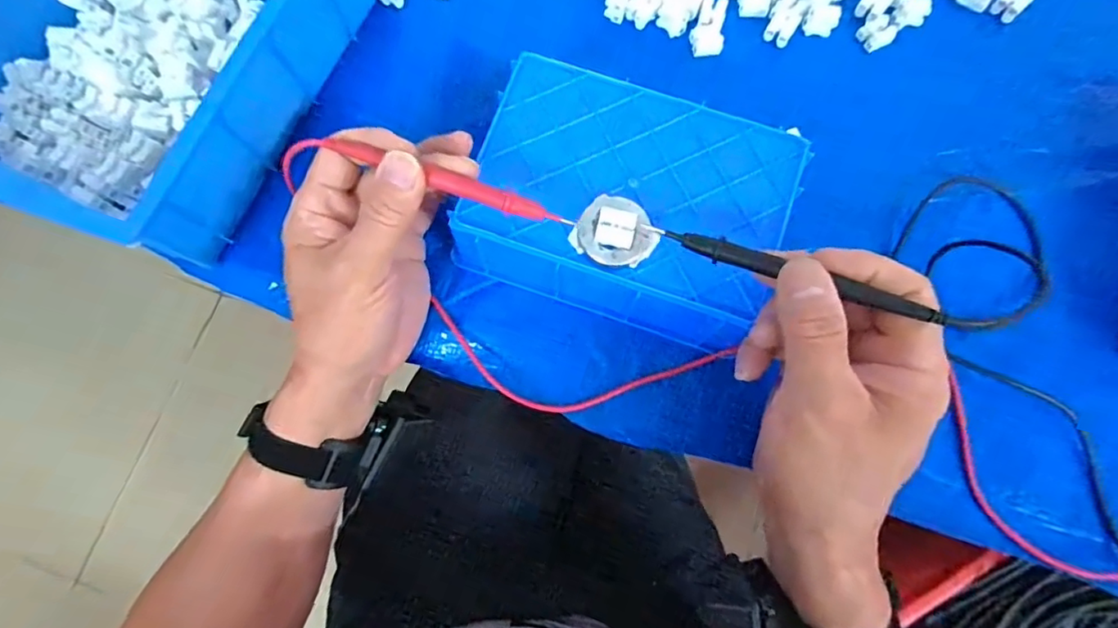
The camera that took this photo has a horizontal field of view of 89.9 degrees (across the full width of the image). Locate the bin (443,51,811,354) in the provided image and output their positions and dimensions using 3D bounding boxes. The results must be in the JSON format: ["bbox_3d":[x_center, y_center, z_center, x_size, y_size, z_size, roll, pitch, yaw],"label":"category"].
[{"bbox_3d":[0.042,-0.064,0.347,0.184,0.066,0.132,19,78,4],"label":"bin"}]

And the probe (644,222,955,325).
[{"bbox_3d":[0.110,-0.023,0.278,0.142,0.010,0.009,21,79,20],"label":"probe"}]

